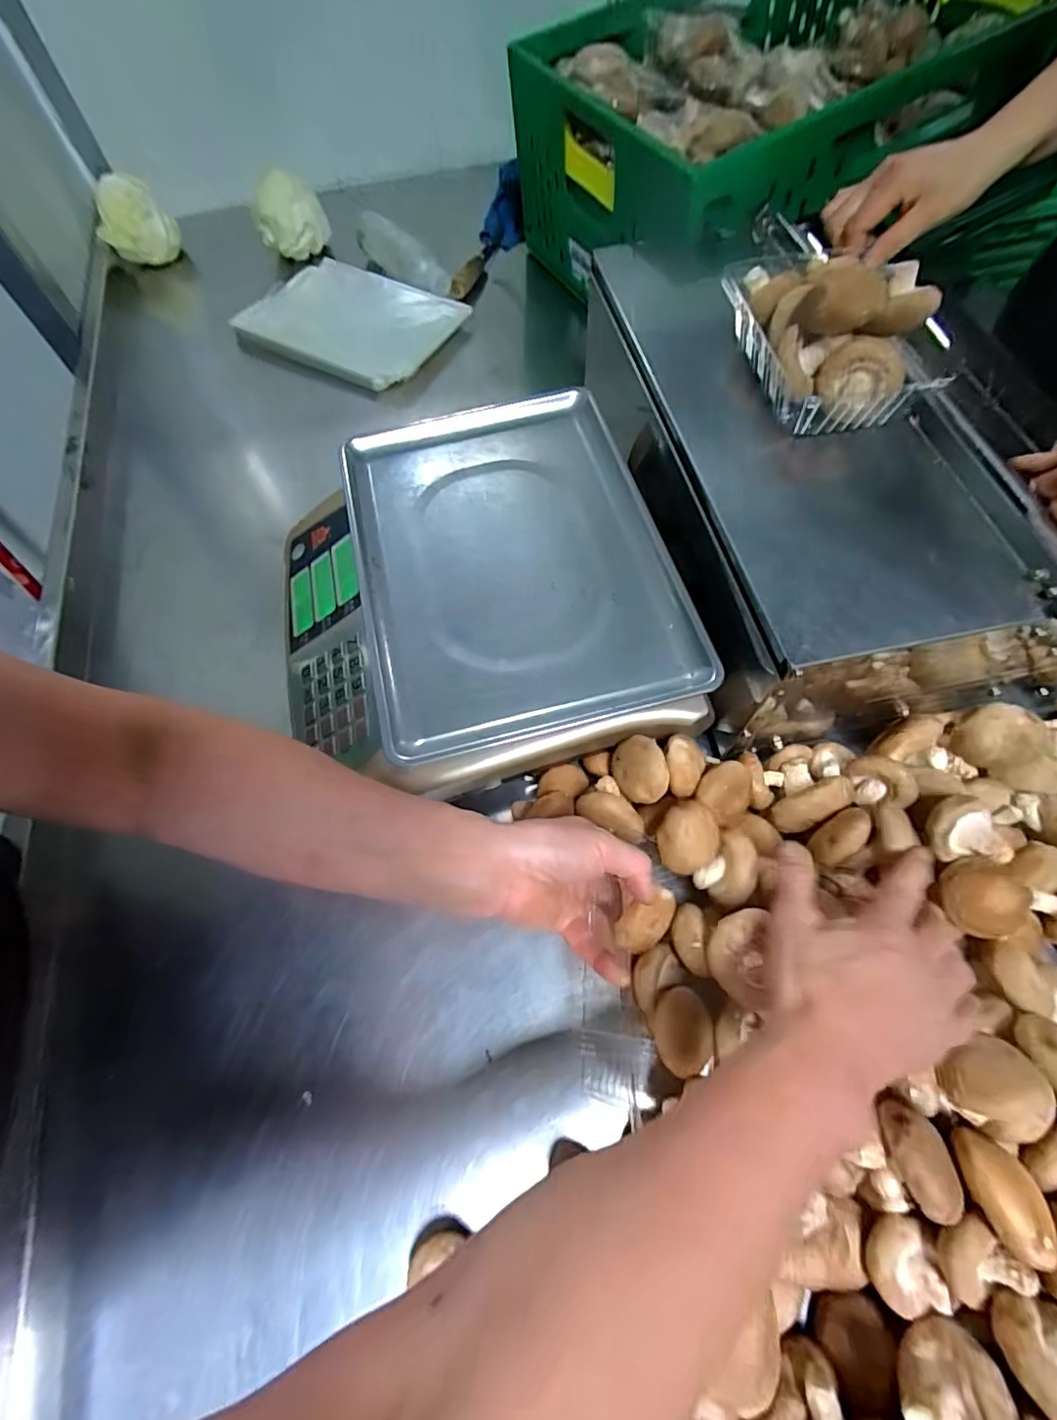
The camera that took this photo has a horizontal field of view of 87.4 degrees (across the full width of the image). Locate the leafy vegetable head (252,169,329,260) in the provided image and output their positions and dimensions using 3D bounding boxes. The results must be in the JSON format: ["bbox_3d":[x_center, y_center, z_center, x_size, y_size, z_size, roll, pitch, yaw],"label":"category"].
[{"bbox_3d":[-0.313,-0.646,0.729,0.091,0.089,0.075,-22,65,-8],"label":"leafy vegetable head"}]

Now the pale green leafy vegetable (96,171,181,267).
[{"bbox_3d":[-0.523,-0.645,0.732,0.095,0.071,0.094,-27,66,-10],"label":"pale green leafy vegetable"}]

